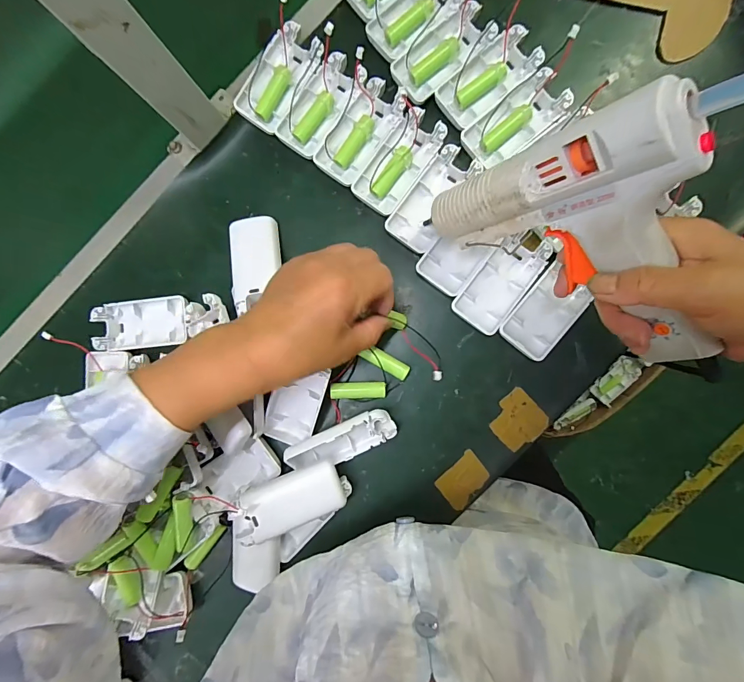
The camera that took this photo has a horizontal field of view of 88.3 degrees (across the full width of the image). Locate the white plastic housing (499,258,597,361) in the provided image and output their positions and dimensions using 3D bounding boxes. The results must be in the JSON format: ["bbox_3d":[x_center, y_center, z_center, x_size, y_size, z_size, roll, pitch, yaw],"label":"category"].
[{"bbox_3d":[0.150,-0.024,0.333,0.046,0.013,0.077,39,94,6],"label":"white plastic housing"}]

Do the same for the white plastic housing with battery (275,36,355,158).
[{"bbox_3d":[-0.051,-0.224,0.359,0.049,0.015,0.099,23,92,7],"label":"white plastic housing with battery"}]

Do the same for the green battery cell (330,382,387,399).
[{"bbox_3d":[-0.012,0.044,0.348,0.049,0.018,0.015,-1,89,7],"label":"green battery cell"}]

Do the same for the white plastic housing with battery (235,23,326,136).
[{"bbox_3d":[-0.088,-0.249,0.362,0.044,0.018,0.094,35,93,6],"label":"white plastic housing with battery"}]

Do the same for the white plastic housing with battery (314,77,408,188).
[{"bbox_3d":[-0.009,-0.191,0.351,0.045,0.011,0.095,38,94,6],"label":"white plastic housing with battery"}]

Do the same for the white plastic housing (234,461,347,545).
[{"bbox_3d":[-0.073,0.138,0.331,0.096,0.025,0.042,-21,87,-7],"label":"white plastic housing"}]

